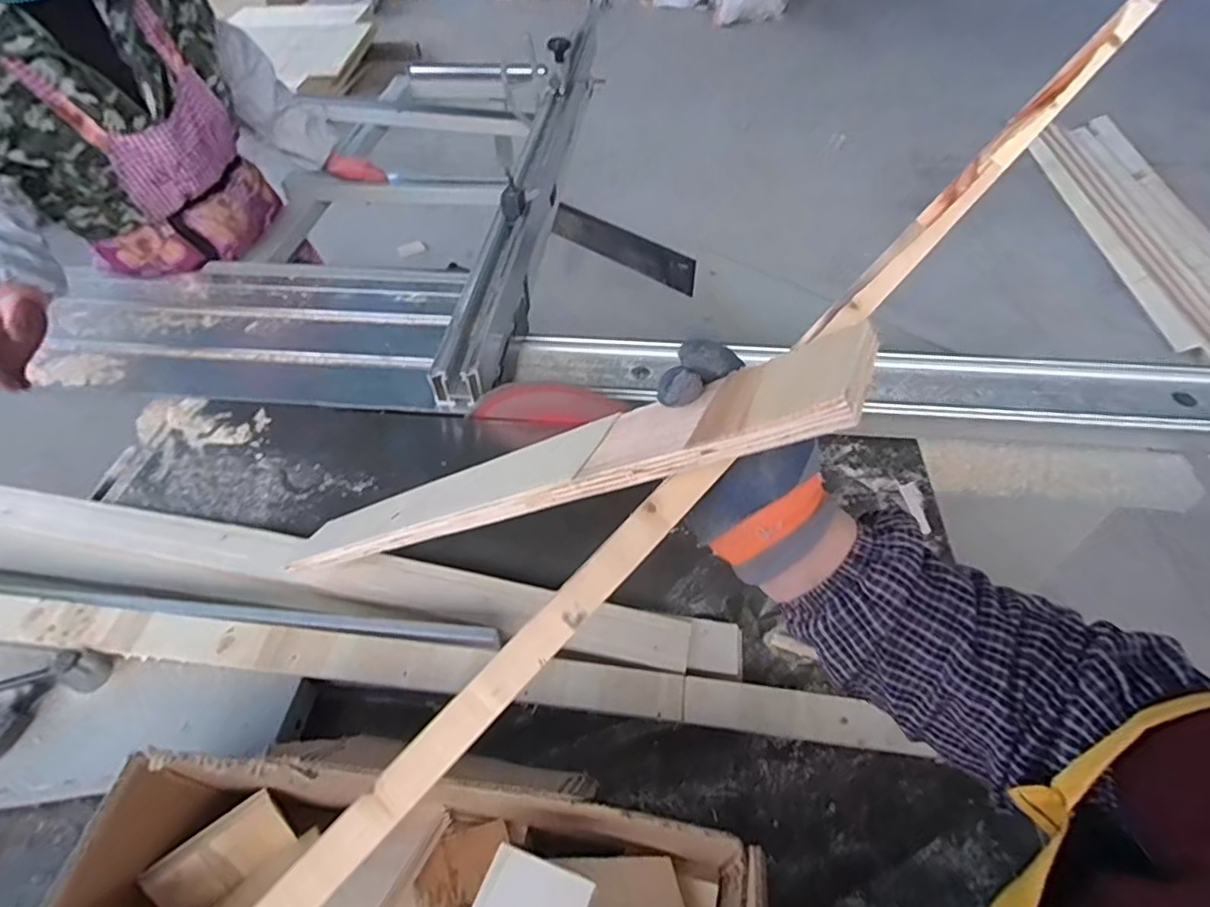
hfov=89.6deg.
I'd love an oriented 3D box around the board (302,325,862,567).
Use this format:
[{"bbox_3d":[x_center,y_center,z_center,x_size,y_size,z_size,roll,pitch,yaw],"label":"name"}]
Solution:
[{"bbox_3d":[-0.088,0.027,0.447,0.573,0.018,0.080,-17,36,41],"label":"board"}]

